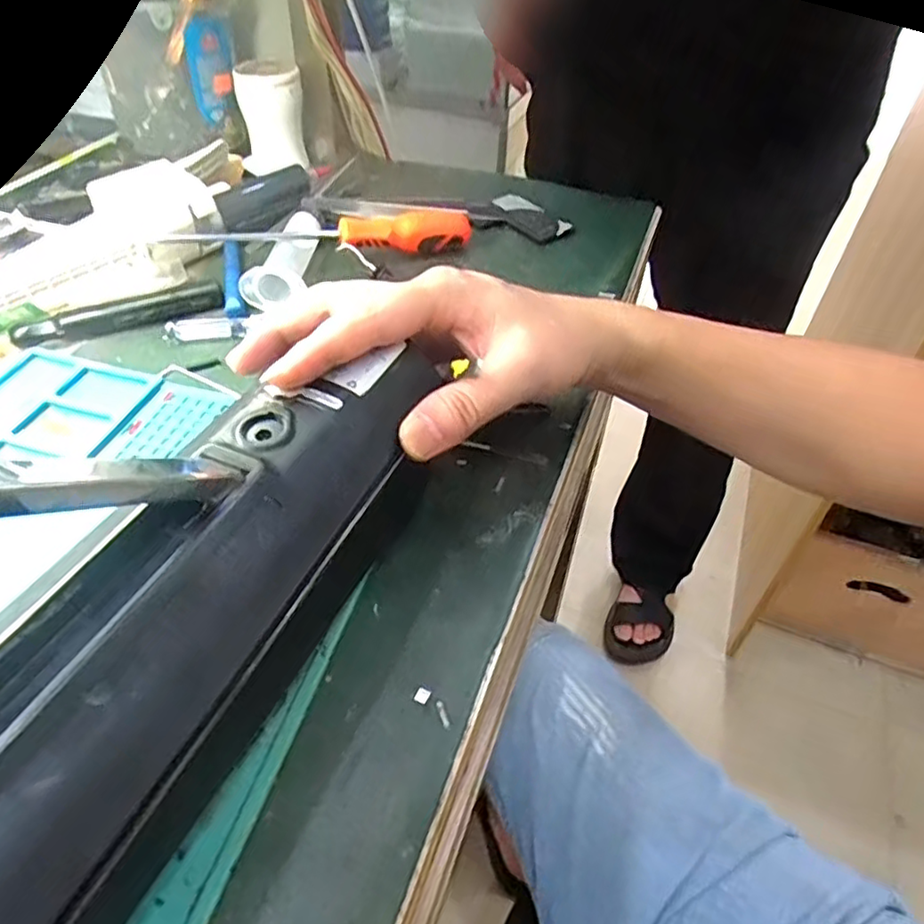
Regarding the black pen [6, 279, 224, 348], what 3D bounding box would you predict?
[{"bbox_3d":[-0.213,-0.092,0.404,0.121,0.013,0.020,-17,50,-20],"label":"black pen"}]

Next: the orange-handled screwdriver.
[{"bbox_3d":[-0.097,-0.165,0.458,0.210,0.027,0.036,-6,47,-11],"label":"orange-handled screwdriver"}]

